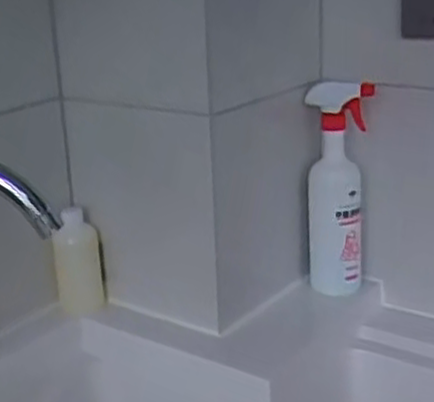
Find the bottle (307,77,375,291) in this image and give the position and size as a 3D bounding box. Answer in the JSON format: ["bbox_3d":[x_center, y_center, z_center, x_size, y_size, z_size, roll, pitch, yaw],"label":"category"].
[{"bbox_3d":[0.155,-0.015,0.982,0.077,0.268,0.059,-2,19,-1],"label":"bottle"}]

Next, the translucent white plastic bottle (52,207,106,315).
[{"bbox_3d":[-0.173,0.077,0.962,0.058,0.124,0.038,-5,19,-8],"label":"translucent white plastic bottle"}]

